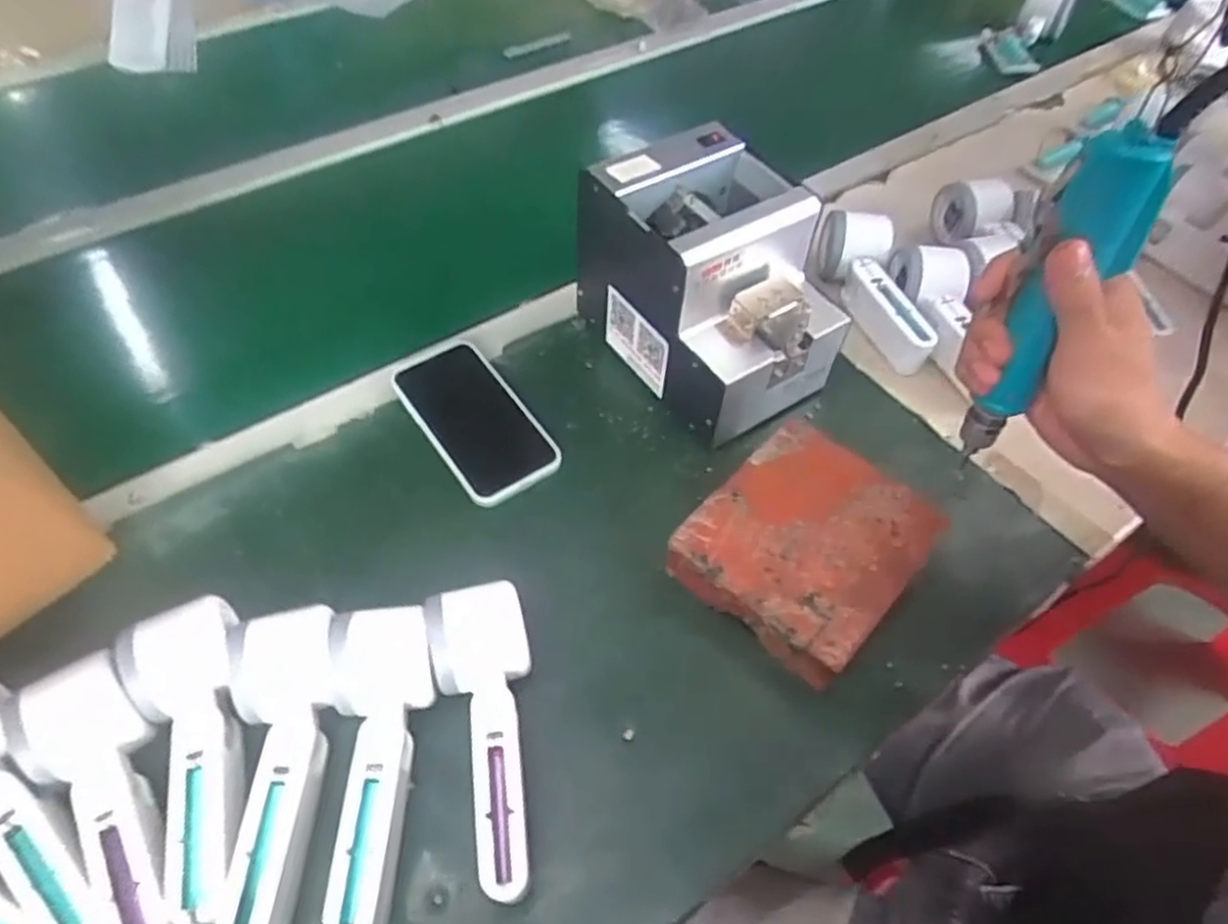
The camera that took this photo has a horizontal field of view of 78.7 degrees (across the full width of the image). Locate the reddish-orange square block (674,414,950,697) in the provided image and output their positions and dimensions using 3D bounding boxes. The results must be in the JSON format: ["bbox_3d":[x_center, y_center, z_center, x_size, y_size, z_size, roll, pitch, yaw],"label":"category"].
[{"bbox_3d":[0.132,0.052,0.502,0.130,0.036,0.154,36,60,22],"label":"reddish-orange square block"}]

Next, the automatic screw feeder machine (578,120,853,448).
[{"bbox_3d":[0.081,-0.138,0.573,0.132,0.144,0.175,-29,59,-21],"label":"automatic screw feeder machine"}]

